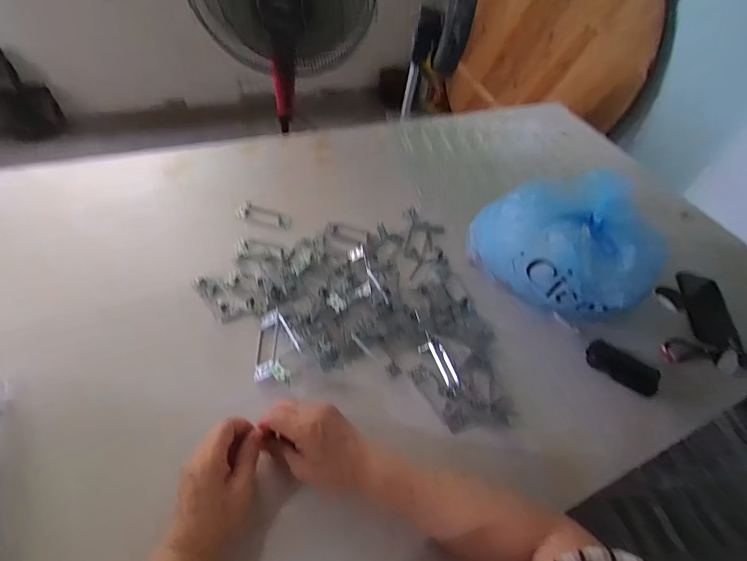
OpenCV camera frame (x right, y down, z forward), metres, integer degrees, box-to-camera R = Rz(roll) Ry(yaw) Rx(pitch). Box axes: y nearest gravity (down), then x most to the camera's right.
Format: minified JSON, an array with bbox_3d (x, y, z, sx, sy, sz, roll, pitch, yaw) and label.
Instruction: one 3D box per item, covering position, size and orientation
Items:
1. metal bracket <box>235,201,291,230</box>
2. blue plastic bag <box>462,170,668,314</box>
[{"bbox_3d":[-0.219,-0.133,0.778,0.109,0.026,0.046,13,51,1],"label":"metal bracket"},{"bbox_3d":[0.329,-0.075,0.724,0.277,0.174,0.239,28,53,13],"label":"blue plastic bag"}]

